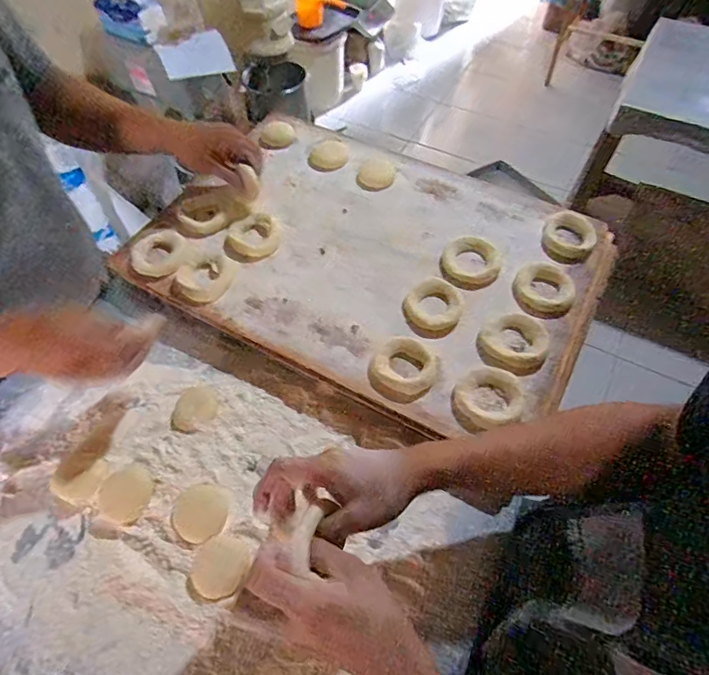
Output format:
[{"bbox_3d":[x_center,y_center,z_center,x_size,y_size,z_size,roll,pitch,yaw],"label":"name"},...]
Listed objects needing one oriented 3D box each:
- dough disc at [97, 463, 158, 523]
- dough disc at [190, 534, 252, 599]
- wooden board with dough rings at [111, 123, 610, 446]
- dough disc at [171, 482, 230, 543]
[{"bbox_3d":[-0.251,0.169,0.507,0.061,0.011,0.057,-1,60,1],"label":"dough disc"},{"bbox_3d":[-0.138,0.237,0.479,0.054,0.009,0.058,-1,60,1],"label":"dough disc"},{"bbox_3d":[0.032,-0.131,0.678,0.586,0.052,0.426,26,64,16],"label":"wooden board with dough rings"},{"bbox_3d":[-0.166,0.190,0.504,0.058,0.008,0.058,4,51,-5],"label":"dough disc"}]

